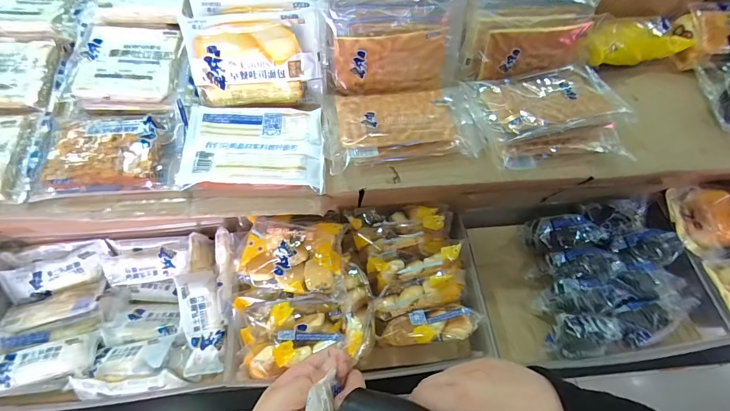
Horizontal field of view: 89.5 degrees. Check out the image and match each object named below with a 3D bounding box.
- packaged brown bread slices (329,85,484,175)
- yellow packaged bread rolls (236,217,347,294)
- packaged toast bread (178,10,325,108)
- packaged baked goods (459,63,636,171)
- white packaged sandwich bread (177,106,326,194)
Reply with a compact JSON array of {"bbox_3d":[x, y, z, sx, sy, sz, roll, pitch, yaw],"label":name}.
[{"bbox_3d":[0.042,-0.093,0.410,0.162,0.029,0.091,-6,62,-6],"label":"packaged brown bread slices"},{"bbox_3d":[-0.085,0.059,0.439,0.113,0.043,0.084,9,62,2],"label":"yellow packaged bread rolls"},{"bbox_3d":[-0.120,-0.163,0.416,0.141,0.095,0.036,-4,24,-5],"label":"packaged toast bread"},{"bbox_3d":[0.208,-0.110,0.424,0.172,0.044,0.118,-4,62,-5],"label":"packaged baked goods"},{"bbox_3d":[-0.115,-0.065,0.385,0.145,0.017,0.093,3,62,-1],"label":"white packaged sandwich bread"}]

